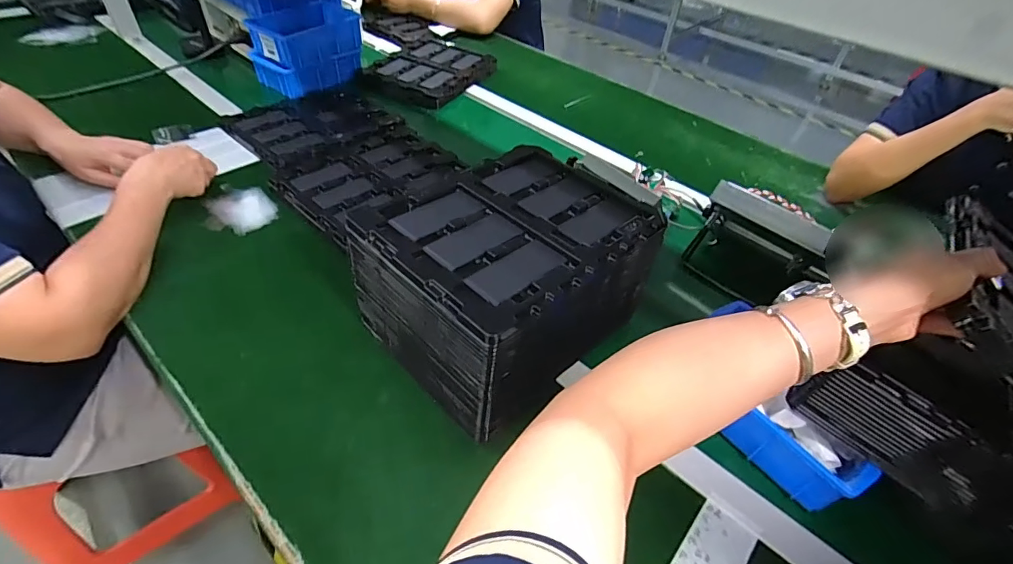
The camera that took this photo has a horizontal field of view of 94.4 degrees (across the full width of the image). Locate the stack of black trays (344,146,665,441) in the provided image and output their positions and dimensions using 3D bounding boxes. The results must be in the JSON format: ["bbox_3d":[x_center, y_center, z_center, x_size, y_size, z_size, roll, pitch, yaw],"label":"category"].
[{"bbox_3d":[0.004,-0.010,0.537,0.284,0.157,0.220,-30,56,-30],"label":"stack of black trays"}]

